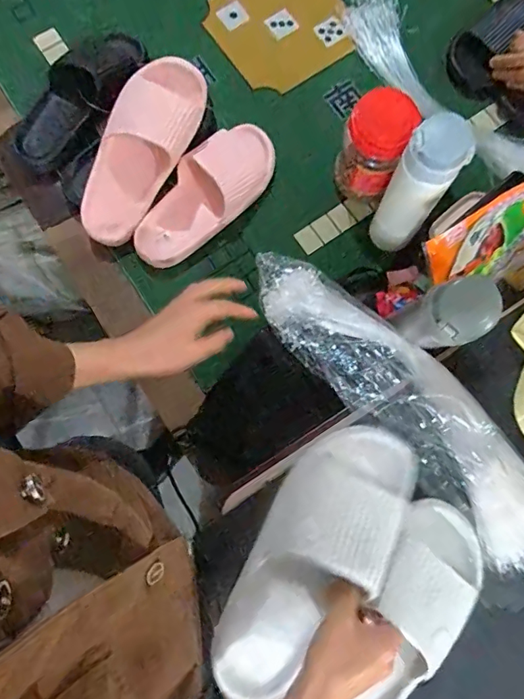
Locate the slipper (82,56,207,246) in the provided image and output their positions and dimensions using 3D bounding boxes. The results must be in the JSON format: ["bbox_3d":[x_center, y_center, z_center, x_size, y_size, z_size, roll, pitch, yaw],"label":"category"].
[{"bbox_3d":[-0.173,-0.273,0.646,0.107,0.063,0.269,33,101,7],"label":"slipper"}]

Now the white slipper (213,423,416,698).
[{"bbox_3d":[0.052,0.203,0.458,0.119,0.060,0.286,33,85,7],"label":"white slipper"}]

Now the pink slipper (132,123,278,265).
[{"bbox_3d":[-0.079,-0.224,0.692,0.101,0.065,0.260,41,81,8],"label":"pink slipper"}]

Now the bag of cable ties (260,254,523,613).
[{"bbox_3d":[0.154,0.057,0.522,0.115,0.029,0.434,-41,73,9],"label":"bag of cable ties"}]

